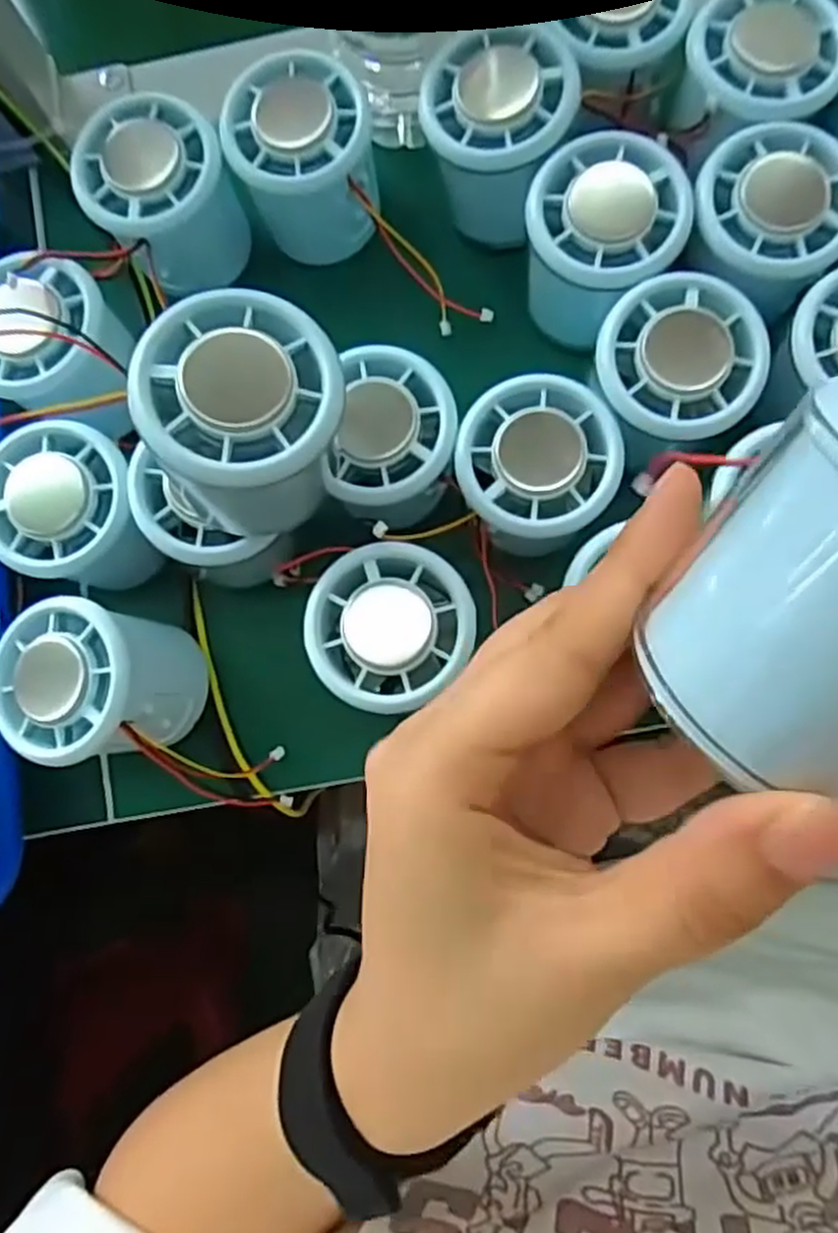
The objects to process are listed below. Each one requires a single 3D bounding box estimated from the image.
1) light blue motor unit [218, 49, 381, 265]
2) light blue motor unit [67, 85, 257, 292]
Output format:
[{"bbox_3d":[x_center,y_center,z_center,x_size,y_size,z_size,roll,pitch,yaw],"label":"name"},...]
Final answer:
[{"bbox_3d":[-0.044,-0.182,0.314,0.053,0.058,0.056,-1,82,4],"label":"light blue motor unit"},{"bbox_3d":[-0.102,-0.168,0.315,0.054,0.057,0.055,-1,82,4],"label":"light blue motor unit"}]

